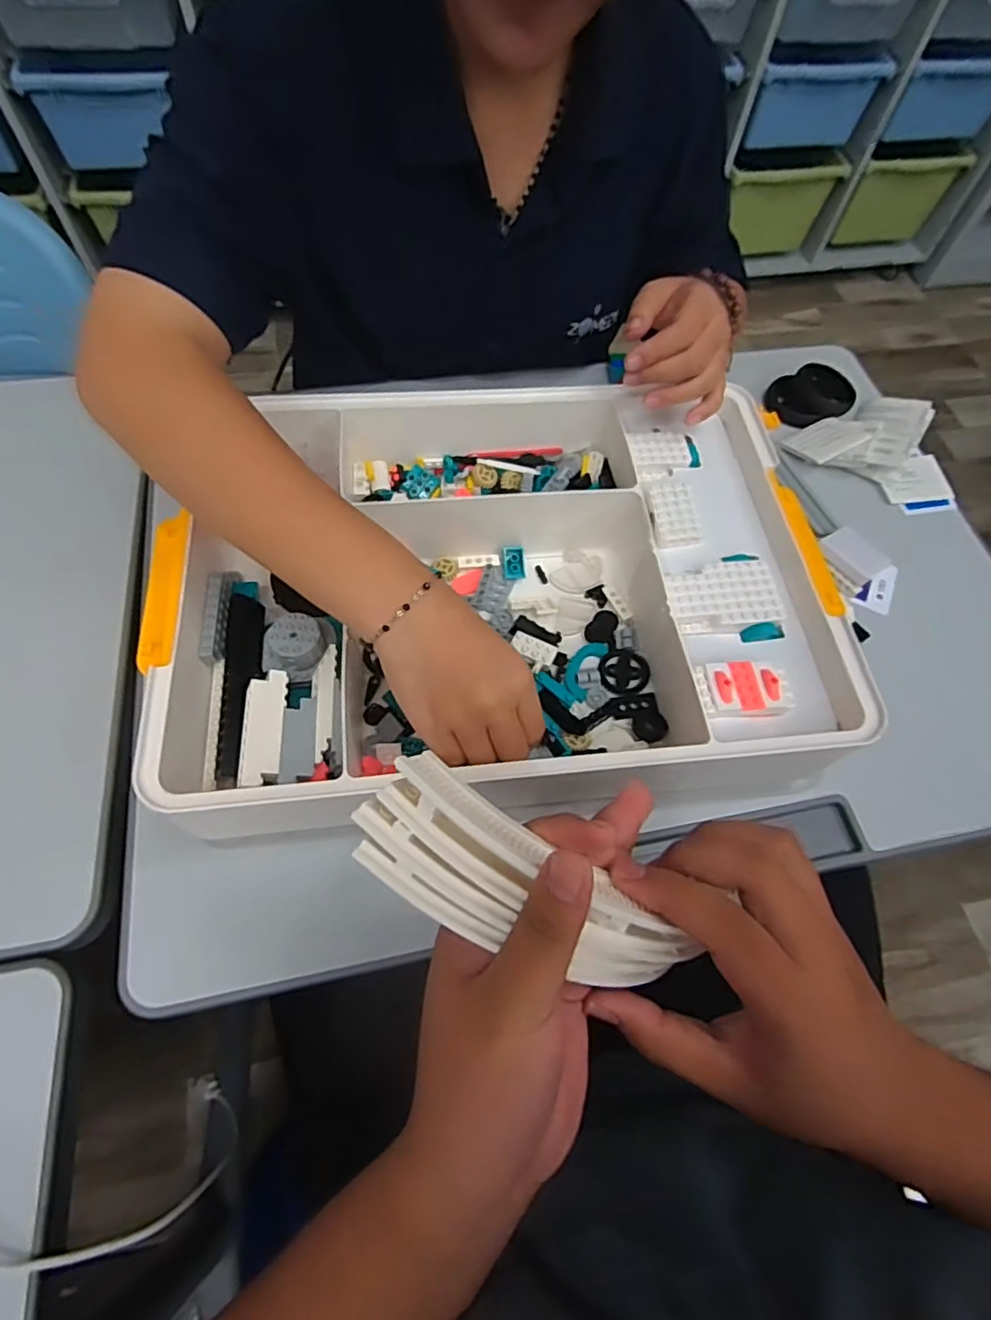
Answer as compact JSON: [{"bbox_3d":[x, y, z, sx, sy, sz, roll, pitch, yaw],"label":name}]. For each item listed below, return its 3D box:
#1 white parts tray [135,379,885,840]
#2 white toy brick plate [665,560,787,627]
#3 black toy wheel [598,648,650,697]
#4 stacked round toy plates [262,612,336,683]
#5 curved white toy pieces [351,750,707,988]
[{"bbox_3d":[0.005,-0.059,0.435,0.425,0.069,0.311,-1,63,-4],"label":"white parts tray"},{"bbox_3d":[0.153,-0.044,0.419,0.075,0.007,0.047,-7,64,-7],"label":"white toy brick plate"},{"bbox_3d":[0.092,0.008,0.446,0.036,0.005,0.034,1,63,-3],"label":"black toy wheel"},{"bbox_3d":[-0.129,-0.009,0.396,0.042,0.021,0.038,10,63,2],"label":"stacked round toy plates"},{"bbox_3d":[0.016,0.091,0.245,0.146,0.026,0.049,31,64,-6],"label":"curved white toy pieces"}]

